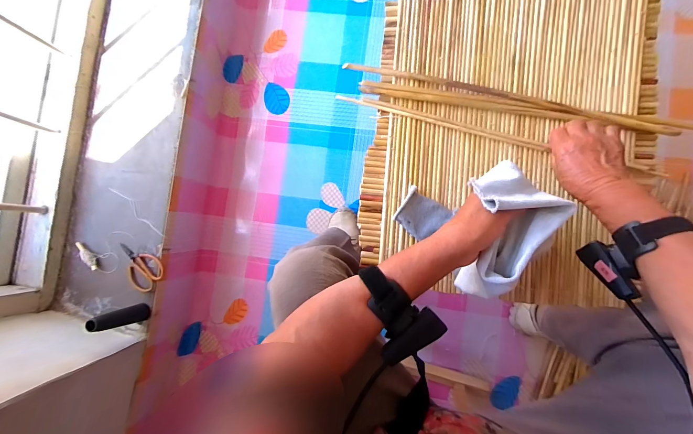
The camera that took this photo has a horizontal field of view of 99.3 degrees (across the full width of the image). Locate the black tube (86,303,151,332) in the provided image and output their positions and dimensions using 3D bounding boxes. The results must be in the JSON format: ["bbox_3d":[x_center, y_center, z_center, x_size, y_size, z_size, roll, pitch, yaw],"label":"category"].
[{"bbox_3d":[-0.473,0.214,0.620,0.041,0.137,0.041,-18,85,4],"label":"black tube"}]

